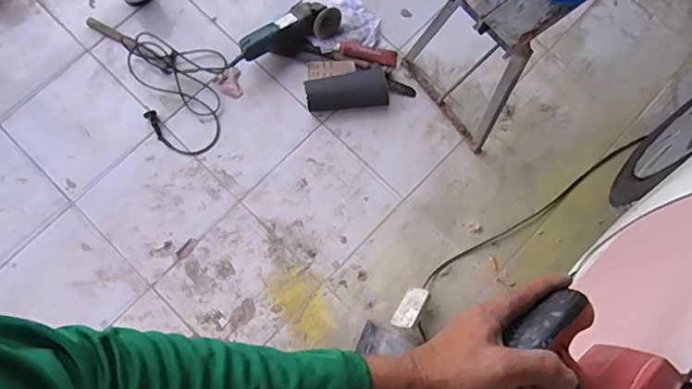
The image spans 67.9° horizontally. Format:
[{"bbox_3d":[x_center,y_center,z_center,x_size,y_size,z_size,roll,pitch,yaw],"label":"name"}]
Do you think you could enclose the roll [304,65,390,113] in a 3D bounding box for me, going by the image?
[{"bbox_3d":[0.005,-0.274,1.365,0.216,0.034,0.106,-15,77,-4],"label":"roll"}]

